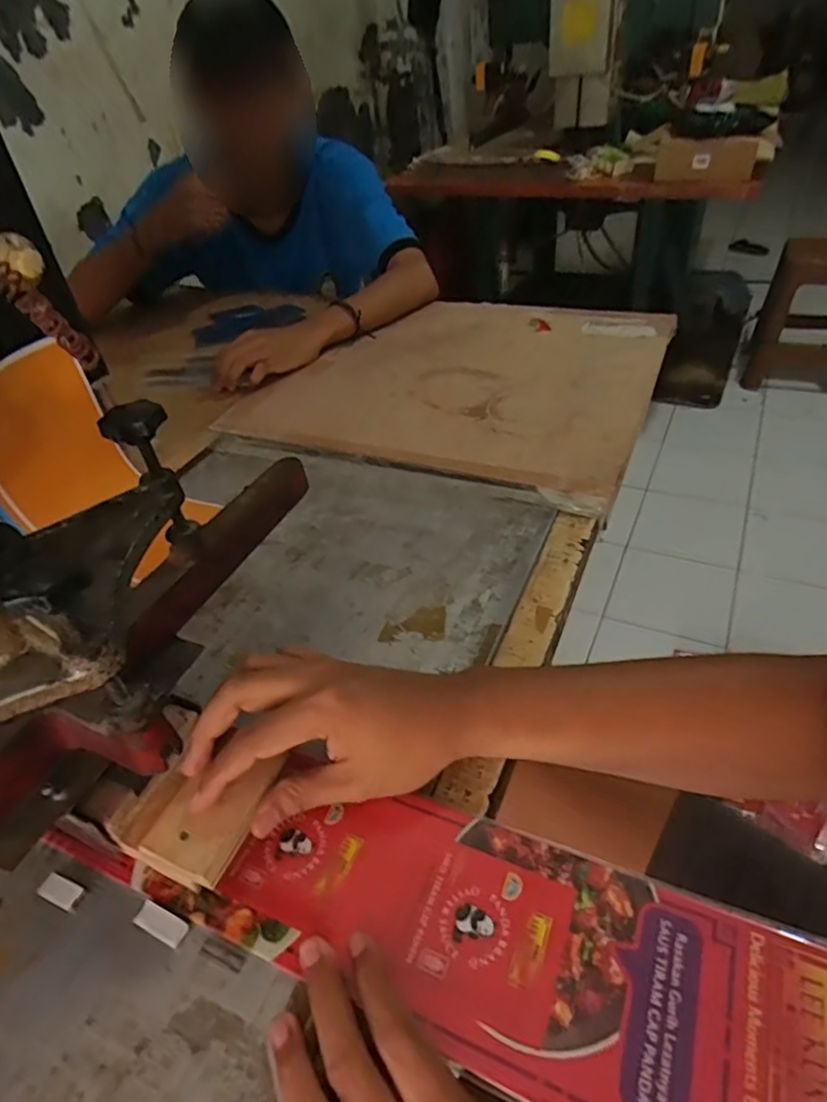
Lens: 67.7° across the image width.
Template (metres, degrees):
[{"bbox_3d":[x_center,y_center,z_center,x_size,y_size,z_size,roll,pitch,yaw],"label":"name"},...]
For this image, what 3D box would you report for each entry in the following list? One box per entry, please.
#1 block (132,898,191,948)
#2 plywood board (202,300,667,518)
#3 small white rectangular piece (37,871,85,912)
[{"bbox_3d":[-0.134,0.197,0.328,0.033,0.007,0.013,13,45,22],"label":"block"},{"bbox_3d":[0.075,-0.233,0.778,0.442,0.011,0.443,16,46,24],"label":"plywood board"},{"bbox_3d":[-0.196,0.189,0.343,0.024,0.006,0.012,12,44,20],"label":"small white rectangular piece"}]

